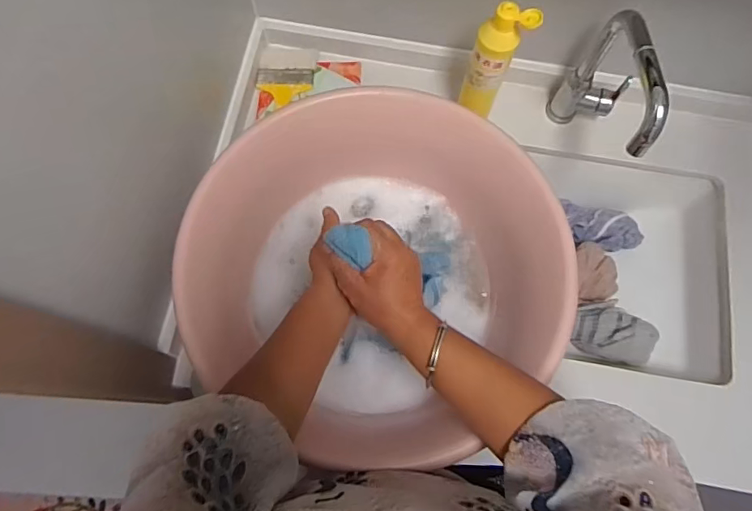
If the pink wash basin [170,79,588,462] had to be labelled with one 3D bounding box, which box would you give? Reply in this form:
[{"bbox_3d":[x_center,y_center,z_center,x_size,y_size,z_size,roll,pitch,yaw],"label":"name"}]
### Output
[{"bbox_3d":[0.007,0.014,0.610,0.403,0.155,0.386,1,73,-2],"label":"pink wash basin"}]

